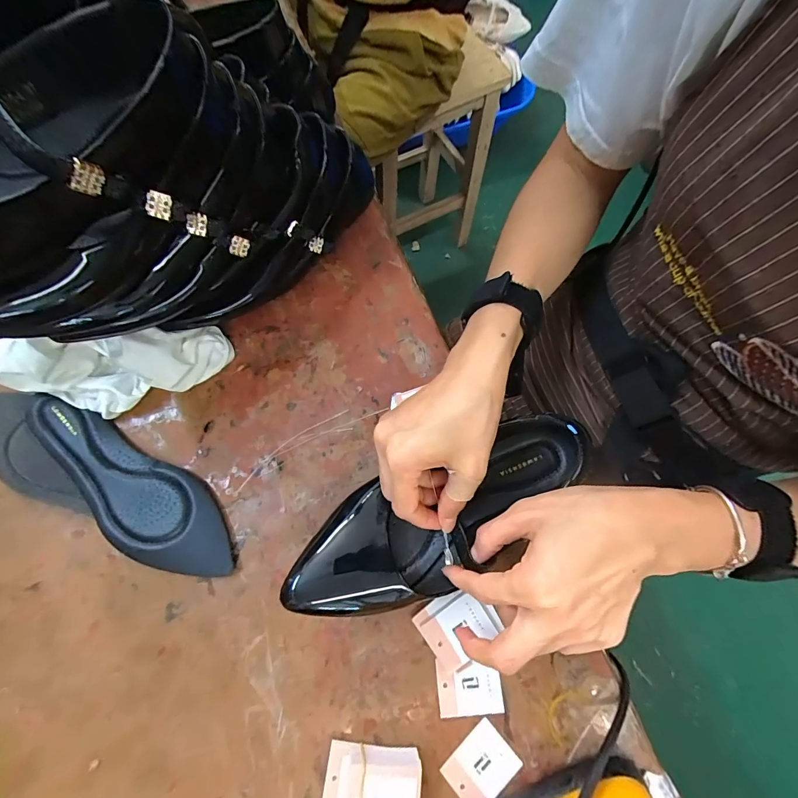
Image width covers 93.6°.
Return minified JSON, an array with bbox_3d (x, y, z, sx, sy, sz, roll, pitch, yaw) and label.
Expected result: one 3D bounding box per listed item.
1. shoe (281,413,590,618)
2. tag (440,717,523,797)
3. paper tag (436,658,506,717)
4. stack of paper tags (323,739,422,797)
[{"bbox_3d":[0.037,0.089,0.297,0.253,0.055,0.088,-27,75,-5],"label":"shoe"},{"bbox_3d":[0.061,0.273,0.279,0.049,0.004,0.036,-38,71,-14],"label":"tag"},{"bbox_3d":[0.055,0.226,0.293,0.049,0.005,0.034,-3,73,-2],"label":"paper tag"},{"bbox_3d":[-0.019,0.273,0.263,0.067,0.030,0.042,4,73,0],"label":"stack of paper tags"}]

